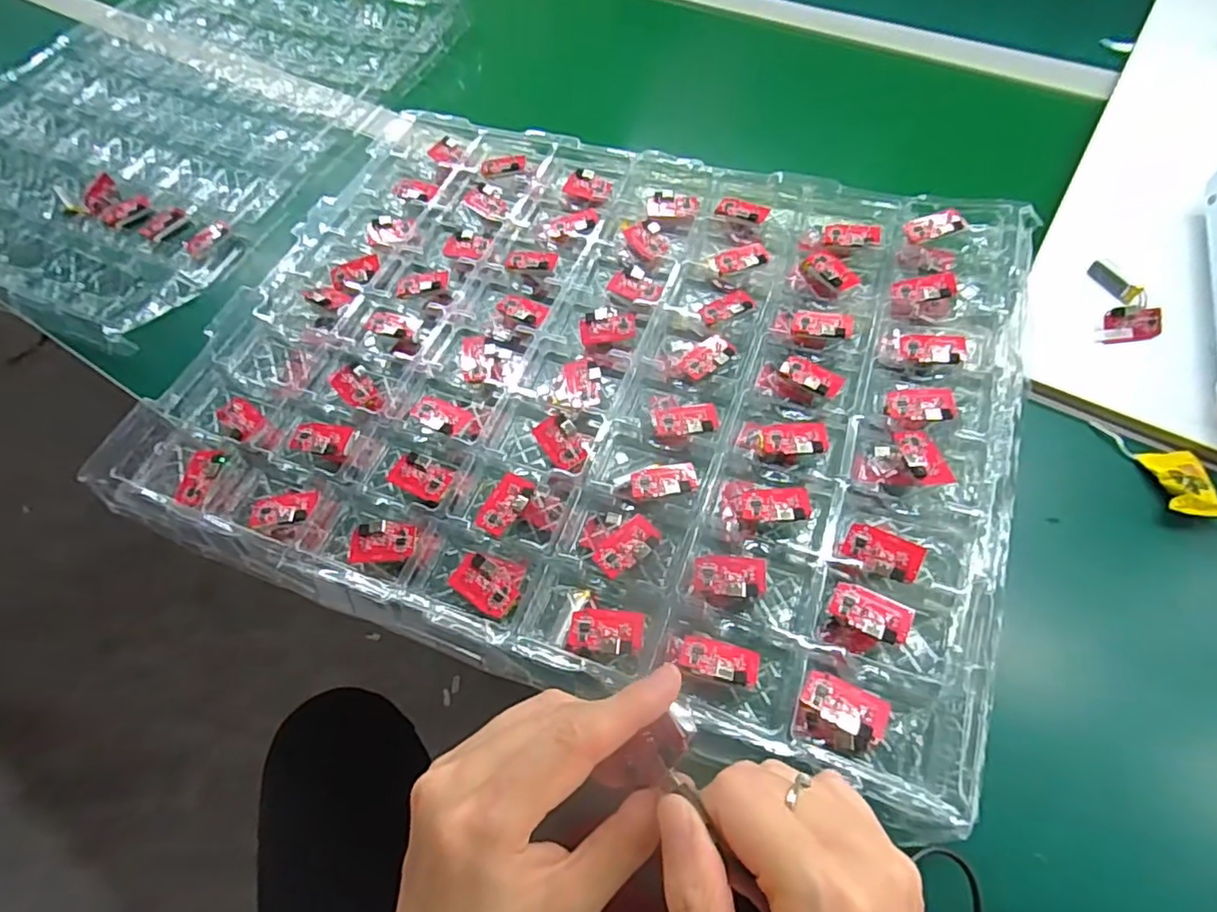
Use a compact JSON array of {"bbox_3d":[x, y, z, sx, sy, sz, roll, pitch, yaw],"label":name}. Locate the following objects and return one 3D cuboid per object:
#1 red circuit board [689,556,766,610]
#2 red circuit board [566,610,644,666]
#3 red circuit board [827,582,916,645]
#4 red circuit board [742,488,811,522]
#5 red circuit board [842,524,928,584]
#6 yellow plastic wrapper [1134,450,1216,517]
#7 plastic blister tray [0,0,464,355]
[{"bbox_3d":[0.061,0.062,0.311,0.036,0.007,0.025,4,60,7],"label":"red circuit board"},{"bbox_3d":[-0.001,0.087,0.300,0.035,0.007,0.024,7,61,8],"label":"red circuit board"},{"bbox_3d":[0.126,0.076,0.295,0.036,0.008,0.022,21,63,15],"label":"red circuit board"},{"bbox_3d":[0.090,0.026,0.329,0.035,0.004,0.022,-2,45,9],"label":"red circuit board"},{"bbox_3d":[0.136,0.049,0.304,0.034,0.008,0.022,25,65,17],"label":"red circuit board"},{"bbox_3d":[0.319,0.014,0.339,0.025,0.013,0.043,-3,60,2],"label":"yellow plastic wrapper"},{"bbox_3d":[-0.413,-0.331,0.582,0.376,0.025,0.475,21,64,14],"label":"plastic blister tray"}]

